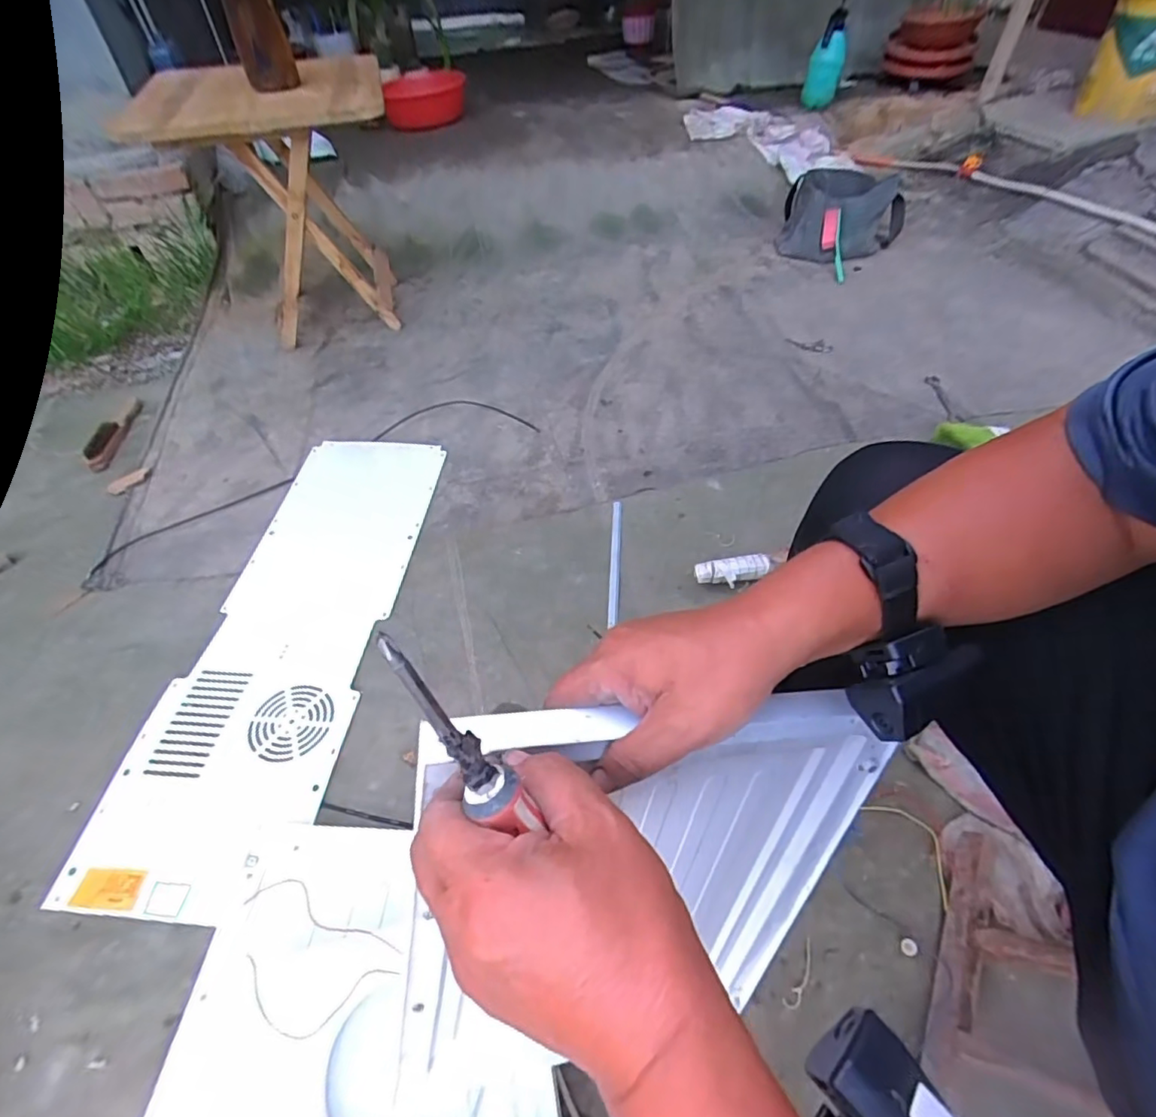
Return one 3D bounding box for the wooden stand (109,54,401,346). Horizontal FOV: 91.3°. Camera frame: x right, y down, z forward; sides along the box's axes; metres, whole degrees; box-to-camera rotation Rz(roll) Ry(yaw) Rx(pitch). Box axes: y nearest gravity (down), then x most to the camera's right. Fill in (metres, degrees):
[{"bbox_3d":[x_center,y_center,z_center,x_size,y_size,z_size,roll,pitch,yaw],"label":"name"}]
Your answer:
[{"bbox_3d":[-0.652,-0.793,1.341,0.495,0.532,0.518,-14,51,-9],"label":"wooden stand"}]

